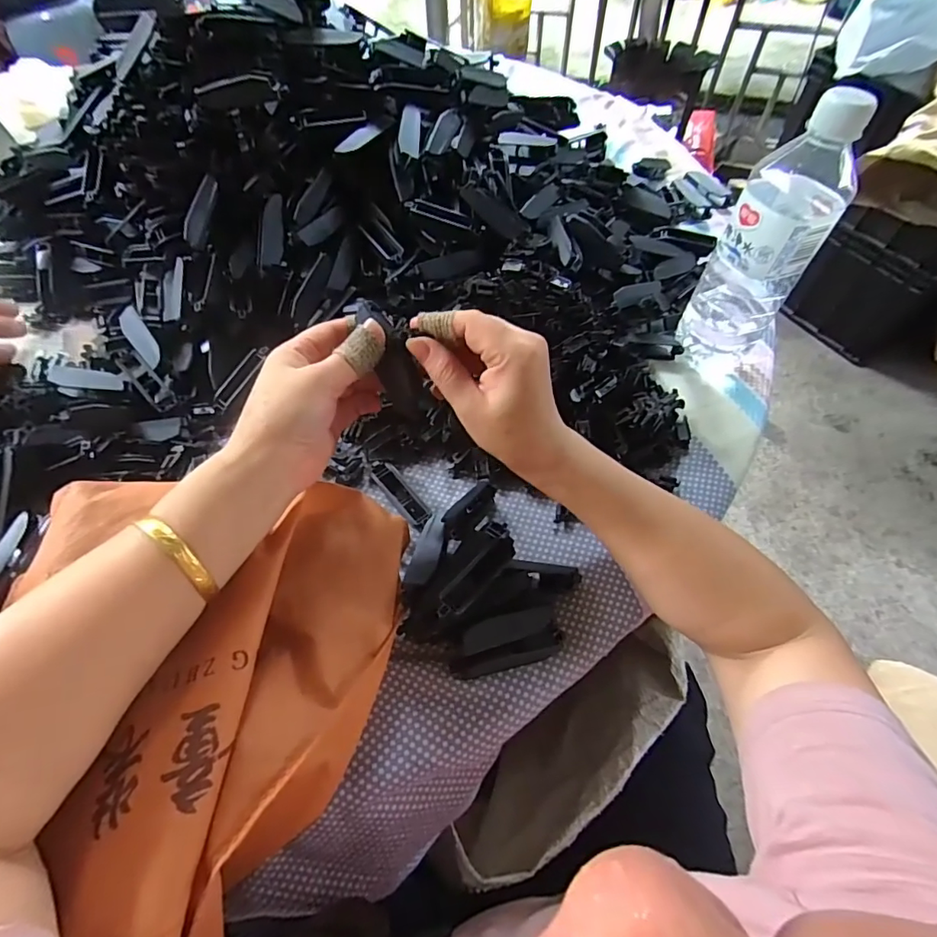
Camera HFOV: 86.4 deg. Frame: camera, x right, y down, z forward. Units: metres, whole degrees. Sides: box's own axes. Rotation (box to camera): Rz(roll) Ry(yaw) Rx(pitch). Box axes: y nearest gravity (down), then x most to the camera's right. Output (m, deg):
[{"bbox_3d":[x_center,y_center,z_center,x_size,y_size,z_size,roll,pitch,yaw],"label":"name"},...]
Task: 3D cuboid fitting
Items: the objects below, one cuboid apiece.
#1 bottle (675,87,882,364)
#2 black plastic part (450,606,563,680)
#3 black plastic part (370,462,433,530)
[{"bbox_3d":[0.233,-0.172,0.388,0.068,0.201,0.068,32,64,18],"label":"bottle"},{"bbox_3d":[0.024,0.113,0.326,0.073,0.025,0.030,-14,60,-7],"label":"black plastic part"},{"bbox_3d":[-0.054,0.019,0.391,0.017,0.010,0.071,-35,64,-18],"label":"black plastic part"}]

